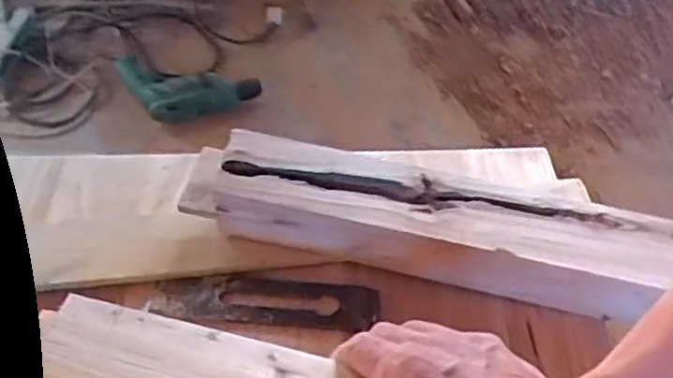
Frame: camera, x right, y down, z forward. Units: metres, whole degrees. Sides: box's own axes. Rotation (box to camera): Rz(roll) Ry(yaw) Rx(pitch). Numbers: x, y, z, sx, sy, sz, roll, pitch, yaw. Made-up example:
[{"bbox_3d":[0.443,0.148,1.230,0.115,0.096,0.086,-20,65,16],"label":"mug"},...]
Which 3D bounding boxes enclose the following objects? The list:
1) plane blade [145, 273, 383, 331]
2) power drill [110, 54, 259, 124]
[{"bbox_3d":[-0.051,0.083,0.534,0.163,0.007,0.040,3,49,-2],"label":"plane blade"},{"bbox_3d":[-0.309,-0.191,1.396,0.307,0.068,0.138,13,49,10],"label":"power drill"}]

